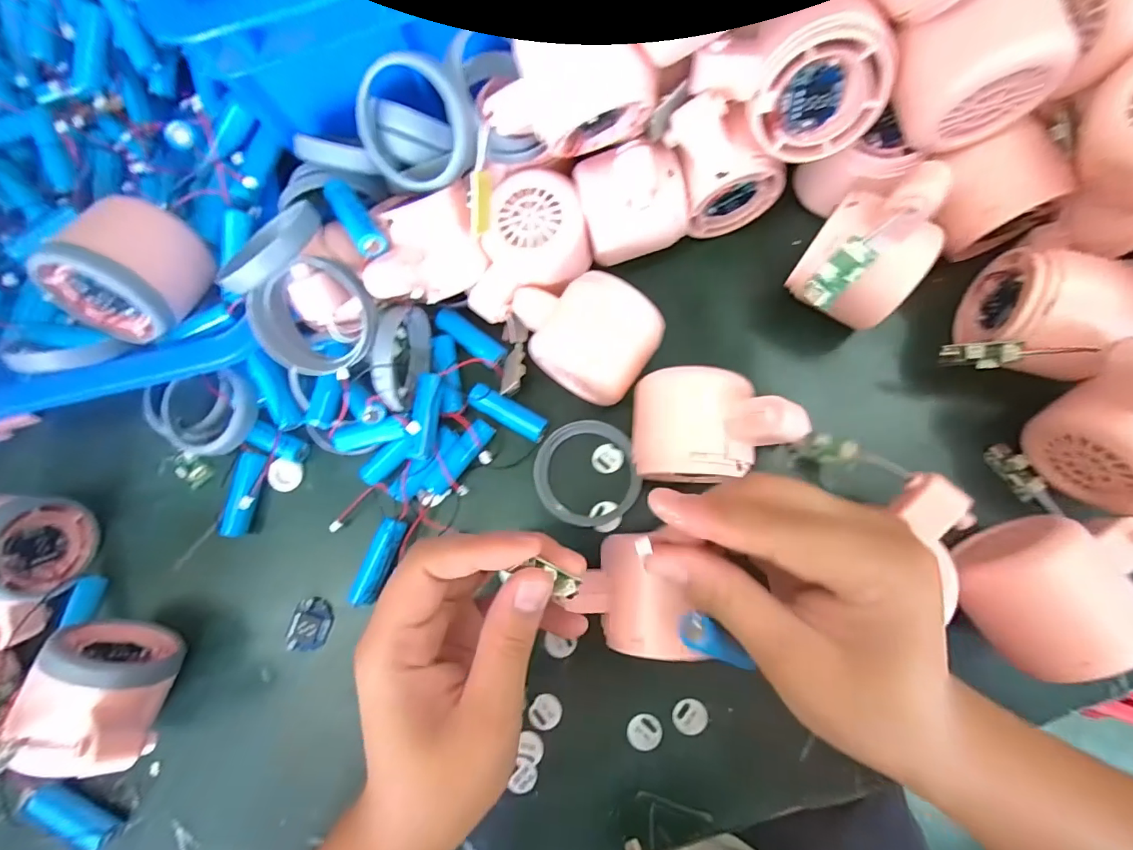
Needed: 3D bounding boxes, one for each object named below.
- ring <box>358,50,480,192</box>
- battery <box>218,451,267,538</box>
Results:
[{"bbox_3d":[-0.074,-0.148,0.239,0.058,0.015,0.057,8,126,12],"label":"ring"},{"bbox_3d":[-0.192,0.042,0.285,0.011,0.014,0.050,15,81,8],"label":"battery"}]

